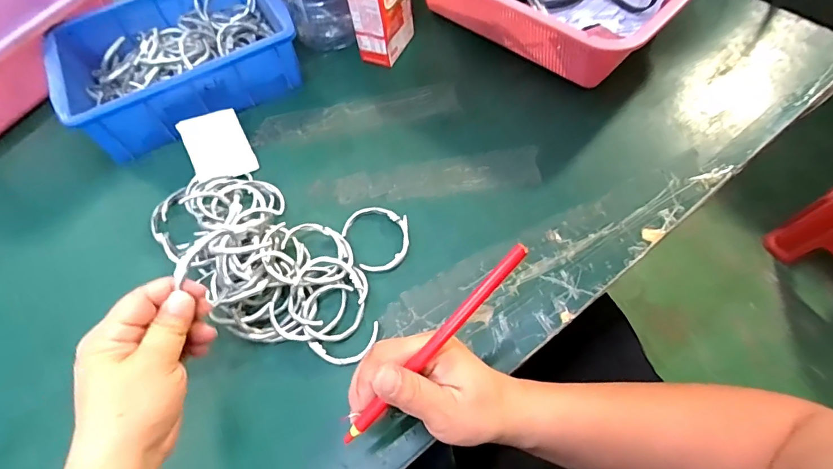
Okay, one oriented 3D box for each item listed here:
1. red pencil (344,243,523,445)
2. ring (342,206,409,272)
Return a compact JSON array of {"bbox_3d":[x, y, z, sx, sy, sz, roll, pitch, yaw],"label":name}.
[{"bbox_3d":[0.010,0.068,0.272,0.163,0.010,0.009,-49,64,6],"label":"red pencil"},{"bbox_3d":[-0.038,0.003,0.405,0.062,0.005,0.059,-2,63,4],"label":"ring"}]

